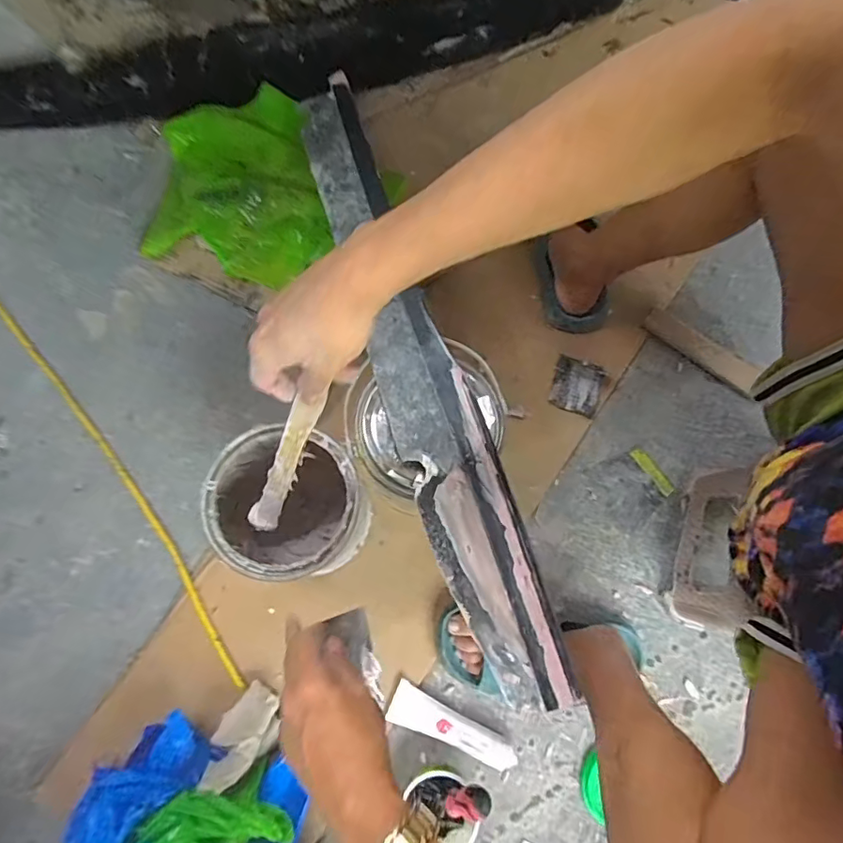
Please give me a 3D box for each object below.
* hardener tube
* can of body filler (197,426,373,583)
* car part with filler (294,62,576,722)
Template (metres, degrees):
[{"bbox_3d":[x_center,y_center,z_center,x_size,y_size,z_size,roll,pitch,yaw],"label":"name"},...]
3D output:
[{"bbox_3d":[0.040,0.393,0.682,0.167,0.030,0.046,24,78,6],"label":"hardener tube"},{"bbox_3d":[-0.147,0.107,0.650,0.154,0.208,0.153,0,77,0],"label":"can of body filler"},{"bbox_3d":[-0.019,-0.089,0.578,0.085,0.034,0.746,-18,71,-4],"label":"car part with filler"}]

